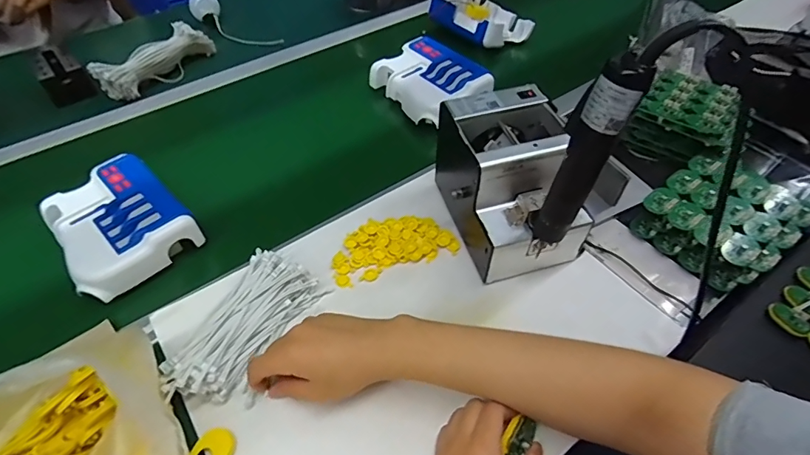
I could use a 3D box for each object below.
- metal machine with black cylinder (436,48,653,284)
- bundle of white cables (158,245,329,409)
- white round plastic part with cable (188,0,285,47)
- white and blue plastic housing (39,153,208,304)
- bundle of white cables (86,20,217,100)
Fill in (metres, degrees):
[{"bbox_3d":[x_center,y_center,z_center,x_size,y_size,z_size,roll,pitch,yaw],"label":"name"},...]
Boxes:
[{"bbox_3d":[0.134,-0.092,0.507,0.126,0.275,0.210,-13,49,-12],"label":"metal machine with black cylinder"},{"bbox_3d":[-0.172,0.107,0.498,0.095,0.043,0.169,19,50,16],"label":"bundle of white cables"},{"bbox_3d":[-0.363,-0.429,0.965,0.229,0.045,0.055,35,54,9],"label":"white round plastic part with cable"},{"bbox_3d":[-0.365,-0.008,0.573,0.180,0.046,0.139,36,56,28],"label":"white and blue plastic housing"},{"bbox_3d":[-0.463,-0.310,0.851,0.077,0.065,0.211,21,51,18],"label":"bundle of white cables"}]

